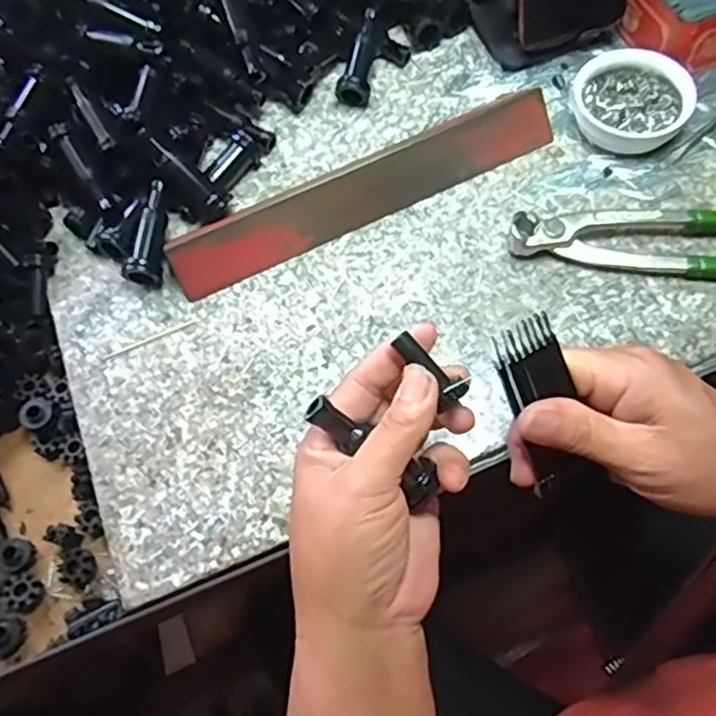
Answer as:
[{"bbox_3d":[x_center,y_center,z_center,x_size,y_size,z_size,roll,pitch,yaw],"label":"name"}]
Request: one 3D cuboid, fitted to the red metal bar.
[{"bbox_3d":[0.005,-0.107,0.414,0.256,0.020,0.034,-25,66,-6],"label":"red metal bar"}]

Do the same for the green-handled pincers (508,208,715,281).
[{"bbox_3d":[0.192,-0.069,0.387,0.195,0.020,0.051,1,66,6],"label":"green-handled pincers"}]

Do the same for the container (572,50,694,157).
[{"bbox_3d":[0.176,-0.168,0.424,0.072,0.021,0.068,-2,66,5],"label":"container"}]

